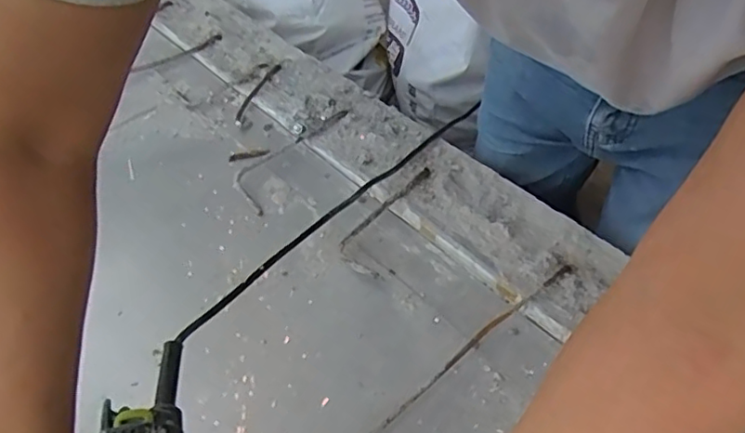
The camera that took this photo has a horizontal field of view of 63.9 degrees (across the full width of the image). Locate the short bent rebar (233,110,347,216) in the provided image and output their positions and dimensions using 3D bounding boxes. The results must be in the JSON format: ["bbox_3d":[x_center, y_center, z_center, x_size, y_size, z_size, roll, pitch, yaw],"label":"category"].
[{"bbox_3d":[-0.105,-0.081,0.747,0.056,0.009,0.190,22,53,24],"label":"short bent rebar"}]

